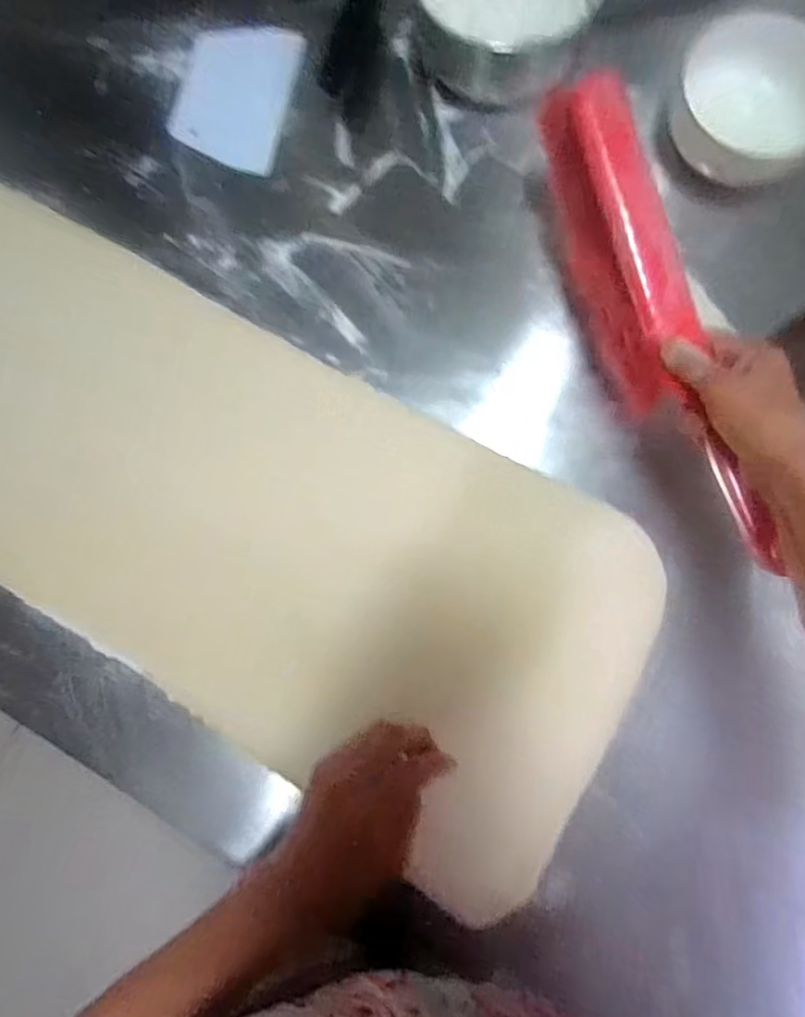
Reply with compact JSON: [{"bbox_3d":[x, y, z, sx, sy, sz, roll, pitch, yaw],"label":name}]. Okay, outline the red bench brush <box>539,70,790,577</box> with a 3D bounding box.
[{"bbox_3d":[0.187,-0.138,0.468,0.044,0.113,0.372,-19,85,-3],"label":"red bench brush"}]

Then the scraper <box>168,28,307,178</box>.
[{"bbox_3d":[-0.159,-0.401,0.589,0.106,0.005,0.158,13,82,3],"label":"scraper"}]

